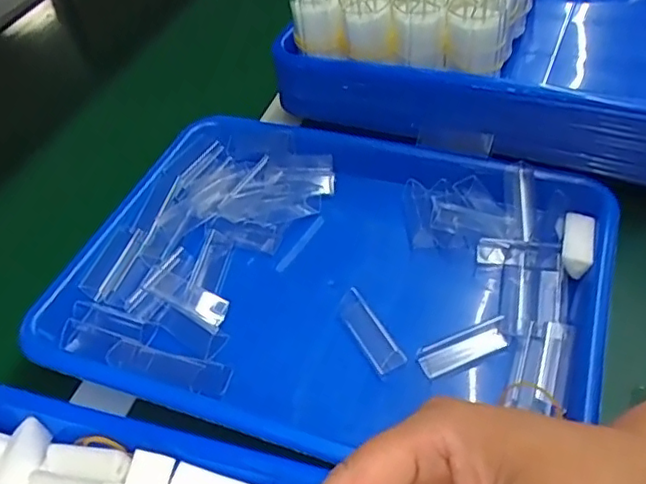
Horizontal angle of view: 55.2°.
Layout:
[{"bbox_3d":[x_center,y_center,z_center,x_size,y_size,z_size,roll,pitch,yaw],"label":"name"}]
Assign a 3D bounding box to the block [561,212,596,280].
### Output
[{"bbox_3d":[0.169,0.002,0.409,0.021,0.013,0.049,13,49,18],"label":"block"}]

